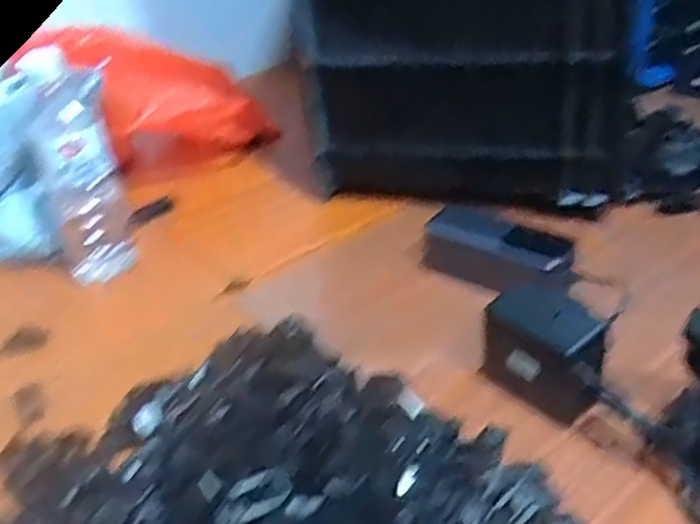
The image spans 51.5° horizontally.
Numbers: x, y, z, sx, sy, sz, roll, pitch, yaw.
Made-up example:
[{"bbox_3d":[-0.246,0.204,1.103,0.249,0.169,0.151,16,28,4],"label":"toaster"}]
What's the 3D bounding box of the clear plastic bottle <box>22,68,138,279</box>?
[{"bbox_3d":[-0.245,-0.073,0.662,0.067,0.189,0.050,-17,36,-20],"label":"clear plastic bottle"}]

